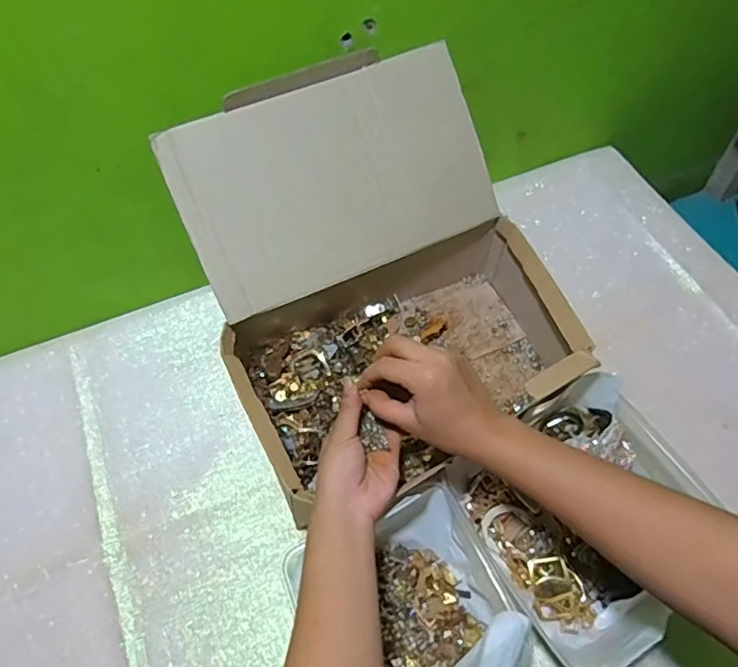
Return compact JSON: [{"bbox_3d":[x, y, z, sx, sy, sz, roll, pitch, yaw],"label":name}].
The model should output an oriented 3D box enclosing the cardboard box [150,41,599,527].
[{"bbox_3d":[0.010,-0.053,0.570,0.316,0.239,0.332,-22,58,-11],"label":"cardboard box"}]

